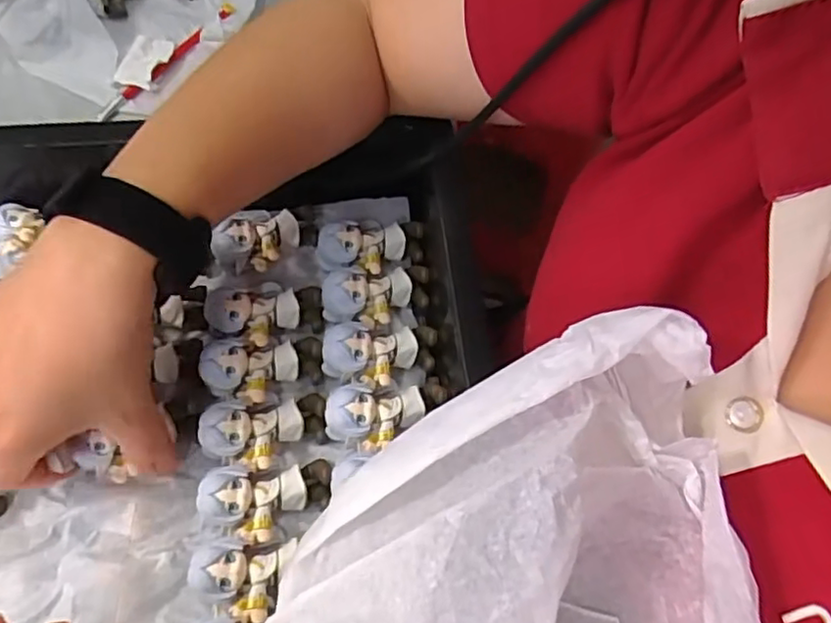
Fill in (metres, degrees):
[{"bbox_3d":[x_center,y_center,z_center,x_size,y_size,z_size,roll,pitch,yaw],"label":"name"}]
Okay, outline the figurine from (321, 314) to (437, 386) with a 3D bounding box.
[{"bbox_3d":[-0.020,0.022,0.356,0.061,0.026,0.040,-2,60,-24],"label":"figurine"}]

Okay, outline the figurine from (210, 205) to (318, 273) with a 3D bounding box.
[{"bbox_3d":[-0.086,-0.044,0.384,0.065,0.027,0.033,-20,64,-31],"label":"figurine"}]

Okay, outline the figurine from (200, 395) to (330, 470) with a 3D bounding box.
[{"bbox_3d":[-0.076,0.060,0.327,0.061,0.021,0.035,-6,60,-29],"label":"figurine"}]

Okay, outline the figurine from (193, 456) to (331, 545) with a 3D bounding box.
[{"bbox_3d":[-0.072,0.090,0.312,0.062,0.021,0.037,-2,60,-25],"label":"figurine"}]

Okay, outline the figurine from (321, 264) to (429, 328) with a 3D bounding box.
[{"bbox_3d":[-0.021,-0.007,0.370,0.062,0.025,0.030,-10,62,-26],"label":"figurine"}]

